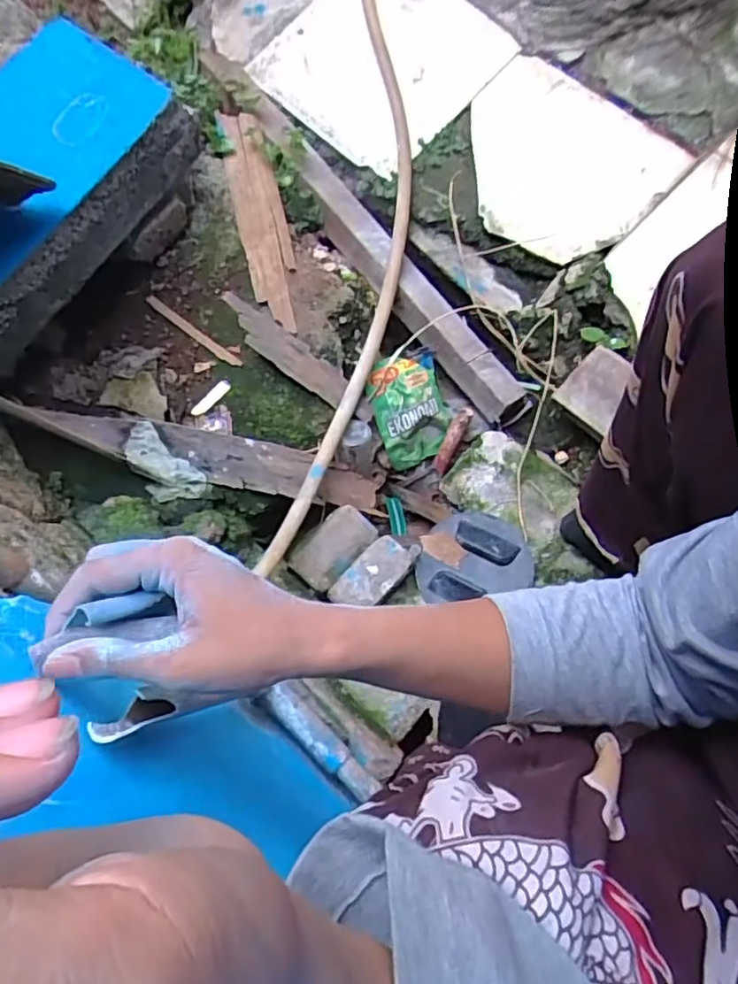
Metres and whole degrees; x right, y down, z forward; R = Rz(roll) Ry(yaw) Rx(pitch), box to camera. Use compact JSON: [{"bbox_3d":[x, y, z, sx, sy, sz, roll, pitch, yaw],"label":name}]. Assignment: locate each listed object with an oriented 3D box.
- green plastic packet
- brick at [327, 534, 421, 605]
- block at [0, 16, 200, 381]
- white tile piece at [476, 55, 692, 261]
[{"bbox_3d":[0.054,-0.110,0.847,0.098,0.029,0.154,-17,114,-8],"label":"green plastic packet"},{"bbox_3d":[0.011,0.095,0.745,0.116,0.029,0.051,-43,78,-9],"label":"brick"},{"bbox_3d":[-0.395,-0.329,0.699,0.198,0.107,0.375,35,79,11],"label":"block"},{"bbox_3d":[0.245,-0.448,0.840,0.286,0.025,0.250,42,80,12],"label":"white tile piece"}]

